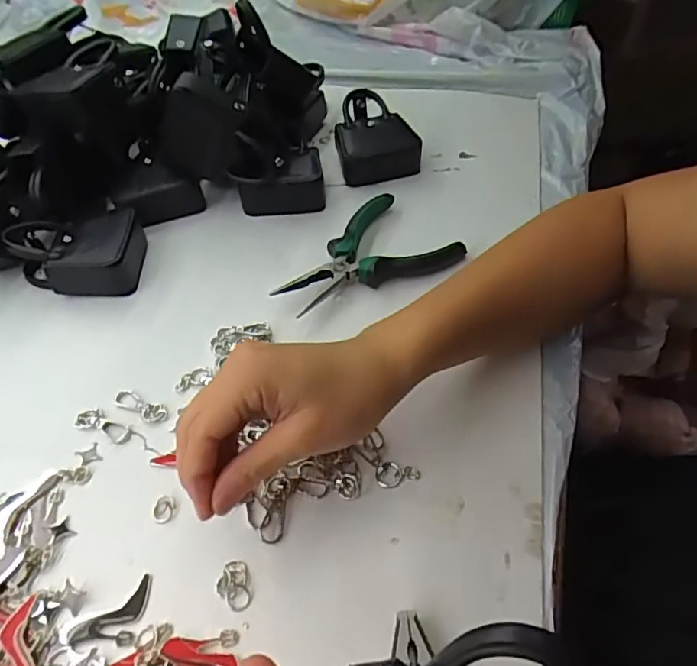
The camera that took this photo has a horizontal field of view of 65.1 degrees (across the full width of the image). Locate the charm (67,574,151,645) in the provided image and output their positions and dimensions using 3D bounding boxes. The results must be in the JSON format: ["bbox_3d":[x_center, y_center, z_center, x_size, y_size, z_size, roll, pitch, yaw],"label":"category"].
[{"bbox_3d":[-0.121,0.151,0.284,0.046,0.004,0.026,-31,55,-24],"label":"charm"}]

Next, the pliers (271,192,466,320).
[{"bbox_3d":[0.015,-0.057,0.443,0.095,0.024,0.144,37,59,28],"label":"pliers"}]

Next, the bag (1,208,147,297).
[{"bbox_3d":[-0.221,-0.061,0.447,0.099,0.042,0.064,-9,49,-7],"label":"bag"}]

